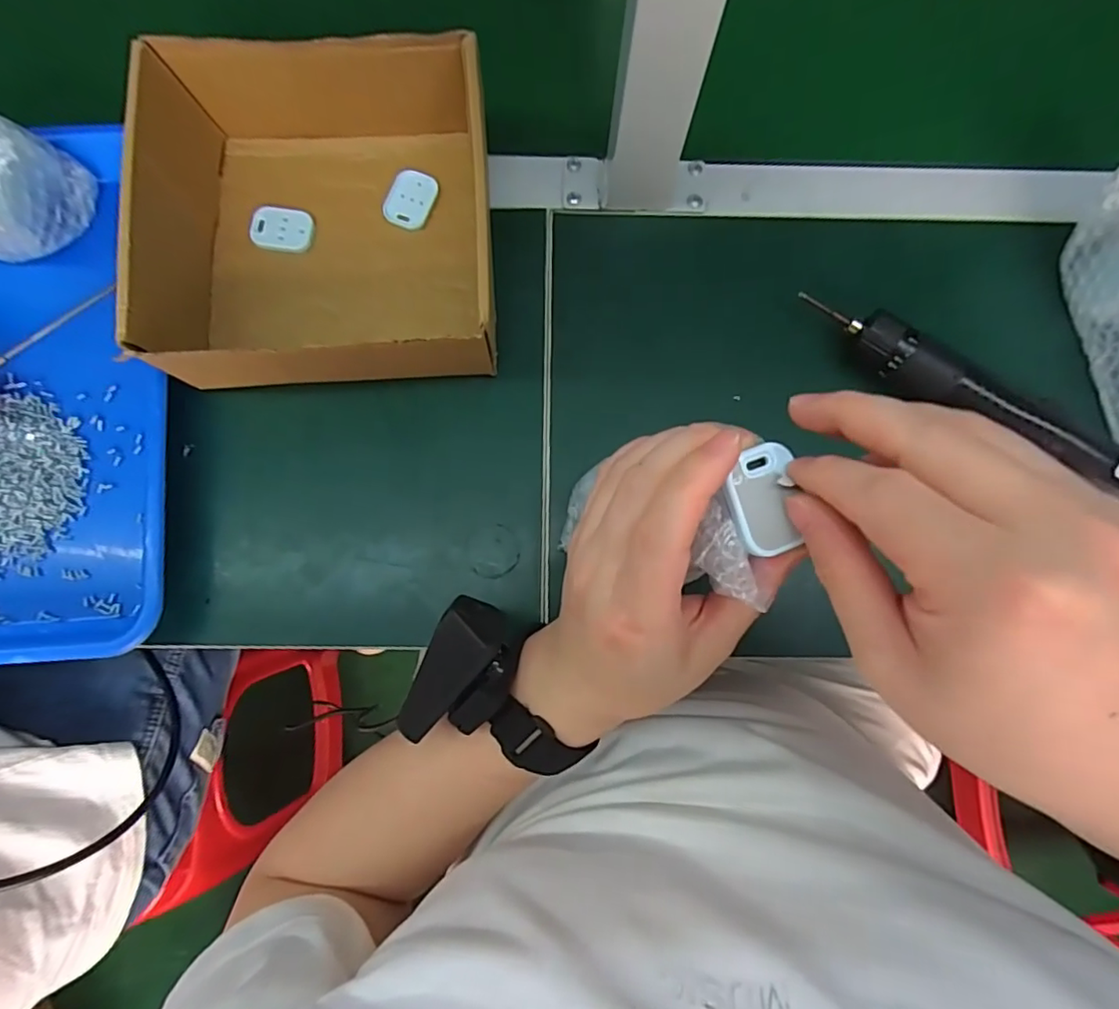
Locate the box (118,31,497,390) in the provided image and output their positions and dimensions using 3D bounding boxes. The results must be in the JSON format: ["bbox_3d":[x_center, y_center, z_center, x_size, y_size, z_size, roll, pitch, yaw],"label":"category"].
[{"bbox_3d":[-0.142,-0.168,0.344,0.207,0.074,0.190,-4,81,-1],"label":"box"}]

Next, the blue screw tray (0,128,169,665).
[{"bbox_3d":[-0.362,-0.068,0.349,0.243,0.043,0.321,-3,81,-2],"label":"blue screw tray"}]

